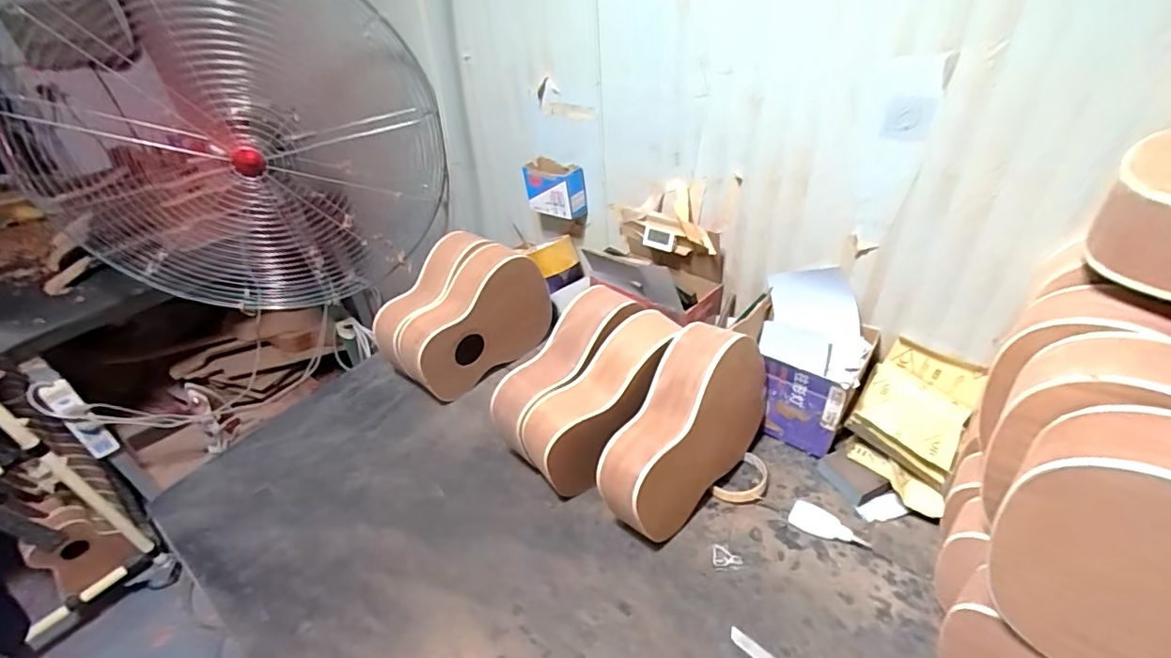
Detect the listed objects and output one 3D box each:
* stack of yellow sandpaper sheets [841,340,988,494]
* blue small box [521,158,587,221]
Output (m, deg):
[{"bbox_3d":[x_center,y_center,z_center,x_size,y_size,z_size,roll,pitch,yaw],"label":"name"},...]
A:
[{"bbox_3d":[0.451,0.107,0.714,0.129,0.057,0.171,31,66,23],"label":"stack of yellow sandpaper sheets"},{"bbox_3d":[-0.059,-0.266,0.999,0.111,0.088,0.058,27,47,34],"label":"blue small box"}]

